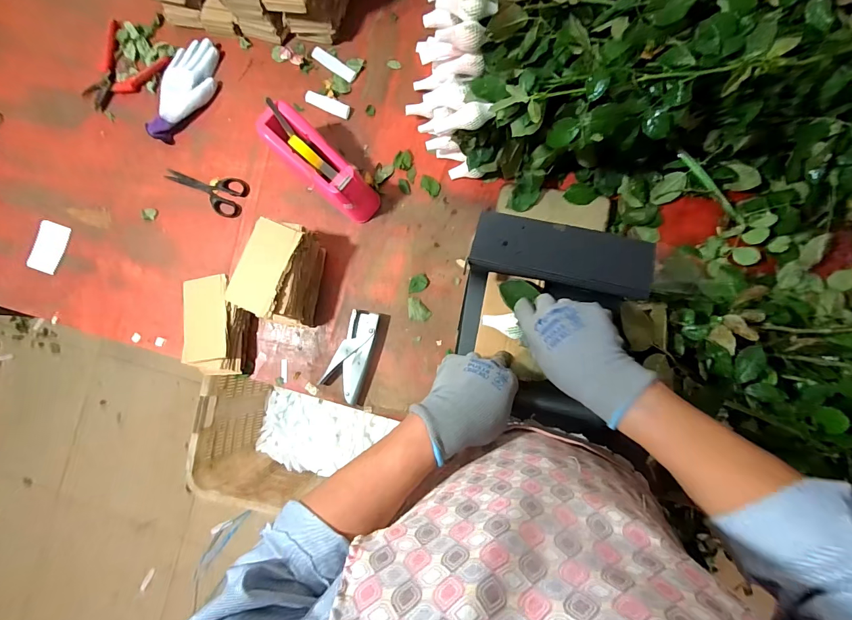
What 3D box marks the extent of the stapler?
[{"bbox_3d":[-0.123,0.072,0.621,0.069,0.023,0.146,20,87,8],"label":"stapler"}]

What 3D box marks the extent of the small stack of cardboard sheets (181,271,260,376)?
[{"bbox_3d":[-0.353,0.028,0.637,0.111,0.055,0.164,-1,84,6],"label":"small stack of cardboard sheets"}]

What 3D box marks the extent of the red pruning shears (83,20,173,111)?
[{"bbox_3d":[-0.599,-0.461,0.719,0.146,0.015,0.156,34,89,8],"label":"red pruning shears"}]

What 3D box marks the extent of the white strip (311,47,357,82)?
[{"bbox_3d":[-0.167,-0.443,0.672,0.094,0.005,0.021,37,89,8],"label":"white strip"}]

